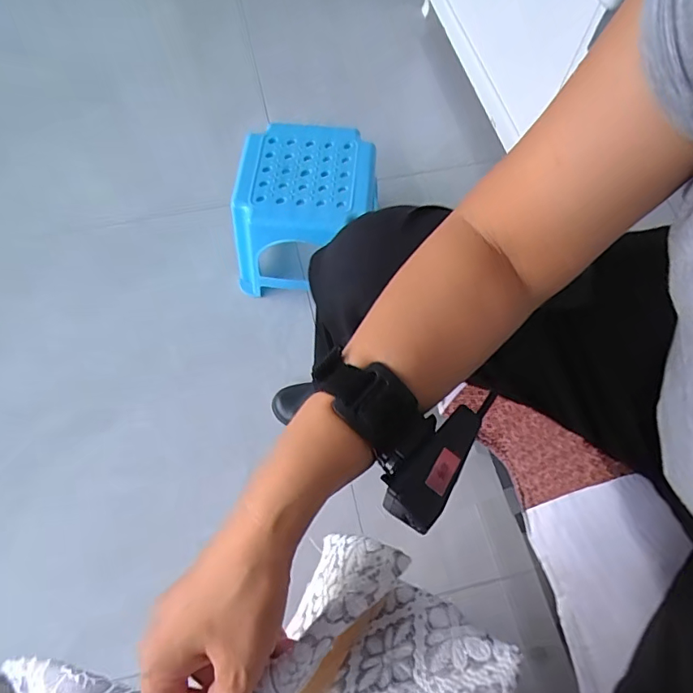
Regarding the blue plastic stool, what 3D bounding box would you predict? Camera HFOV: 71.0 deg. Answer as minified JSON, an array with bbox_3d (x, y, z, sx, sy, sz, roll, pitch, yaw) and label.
[{"bbox_3d":[-0.076,-0.244,0.891,0.246,0.209,0.232,3,65,0],"label":"blue plastic stool"}]

